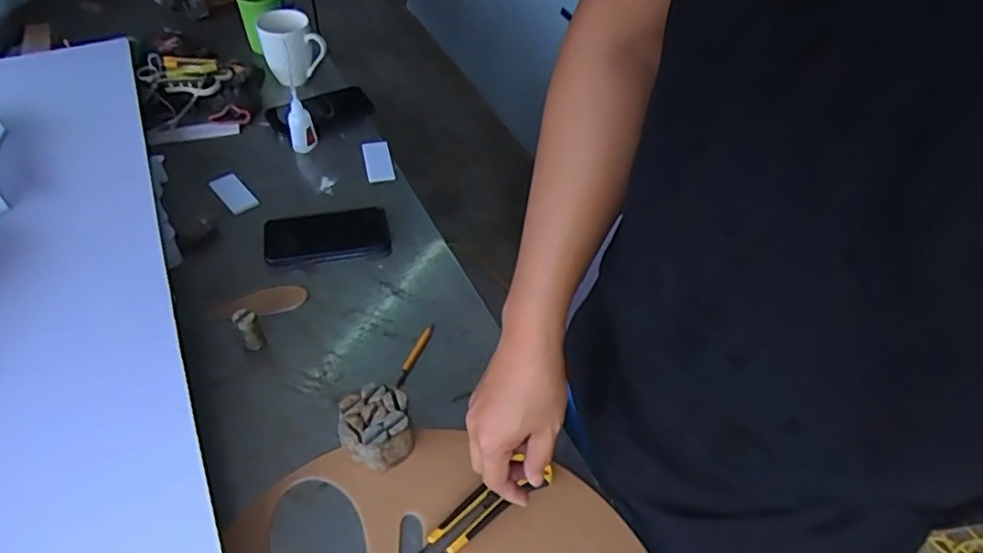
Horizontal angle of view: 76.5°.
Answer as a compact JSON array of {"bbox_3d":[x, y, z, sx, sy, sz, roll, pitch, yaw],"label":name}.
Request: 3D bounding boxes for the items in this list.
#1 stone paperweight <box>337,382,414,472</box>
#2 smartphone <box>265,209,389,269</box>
[{"bbox_3d":[-0.116,0.153,0.637,0.074,0.048,0.076,-8,50,-10],"label":"stone paperweight"},{"bbox_3d":[-0.220,-0.055,0.839,0.160,0.011,0.094,-6,50,-8],"label":"smartphone"}]

